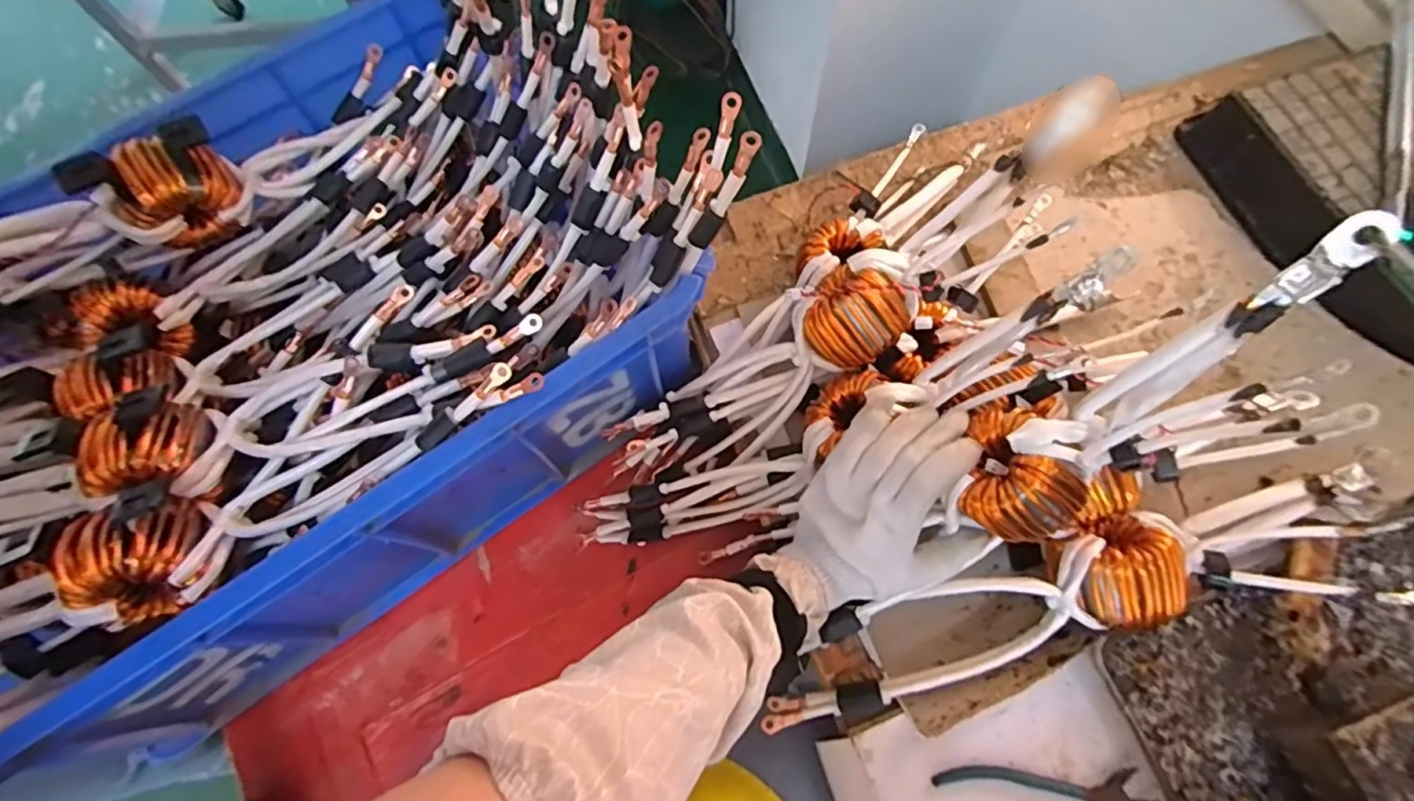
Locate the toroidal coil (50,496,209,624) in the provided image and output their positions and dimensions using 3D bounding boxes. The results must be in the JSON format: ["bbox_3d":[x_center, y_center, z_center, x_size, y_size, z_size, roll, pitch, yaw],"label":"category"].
[{"bbox_3d":[-0.372,0.105,0.408,0.069,0.056,0.068,-19,70,-6],"label":"toroidal coil"}]

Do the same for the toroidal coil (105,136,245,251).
[{"bbox_3d":[-0.432,-0.168,0.513,0.083,0.082,0.042,-35,73,-12],"label":"toroidal coil"}]

